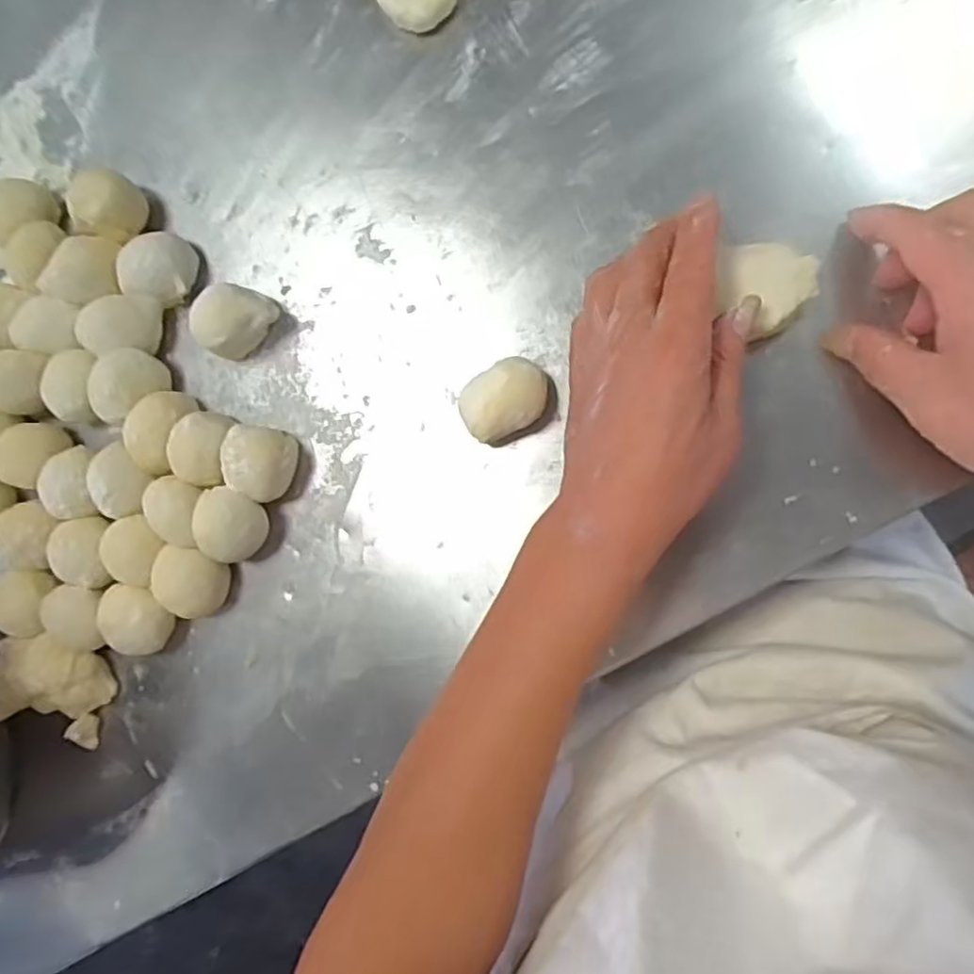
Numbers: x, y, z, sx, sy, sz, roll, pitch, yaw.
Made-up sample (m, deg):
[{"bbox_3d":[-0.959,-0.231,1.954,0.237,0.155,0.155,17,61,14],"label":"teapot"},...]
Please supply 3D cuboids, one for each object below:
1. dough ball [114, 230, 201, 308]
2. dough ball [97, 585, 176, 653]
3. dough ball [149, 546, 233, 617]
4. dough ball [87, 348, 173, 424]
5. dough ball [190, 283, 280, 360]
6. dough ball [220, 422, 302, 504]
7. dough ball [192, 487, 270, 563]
[{"bbox_3d":[-0.193,-0.130,0.408,0.037,0.035,0.039,0,90,11],"label":"dough ball"},{"bbox_3d":[-0.205,0.078,0.418,0.040,0.035,0.043,0,90,11],"label":"dough ball"},{"bbox_3d":[-0.174,0.054,0.413,0.036,0.028,0.041,-40,83,9],"label":"dough ball"},{"bbox_3d":[-0.212,-0.059,0.413,0.034,0.036,0.043,45,98,8],"label":"dough ball"},{"bbox_3d":[-0.145,-0.096,0.399,0.031,0.035,0.041,40,97,8],"label":"dough ball"},{"bbox_3d":[-0.131,-0.014,0.400,0.034,0.040,0.041,8,92,11],"label":"dough ball"},{"bbox_3d":[-0.146,0.022,0.405,0.033,0.037,0.041,14,93,11],"label":"dough ball"}]

